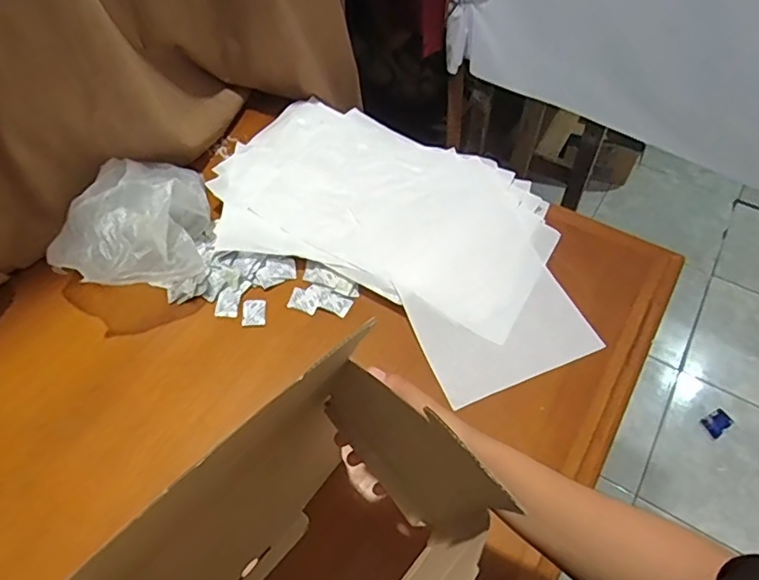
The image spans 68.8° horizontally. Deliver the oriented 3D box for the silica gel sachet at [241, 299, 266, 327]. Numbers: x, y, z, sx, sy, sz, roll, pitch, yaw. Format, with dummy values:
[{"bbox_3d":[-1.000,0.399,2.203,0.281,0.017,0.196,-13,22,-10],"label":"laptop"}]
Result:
[{"bbox_3d":[-0.166,0.028,0.730,0.032,0.004,0.043,-4,52,-2],"label":"silica gel sachet"}]

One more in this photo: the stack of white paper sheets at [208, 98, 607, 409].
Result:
[{"bbox_3d":[0.034,-0.087,0.796,0.588,0.035,0.346,32,61,17],"label":"stack of white paper sheets"}]

